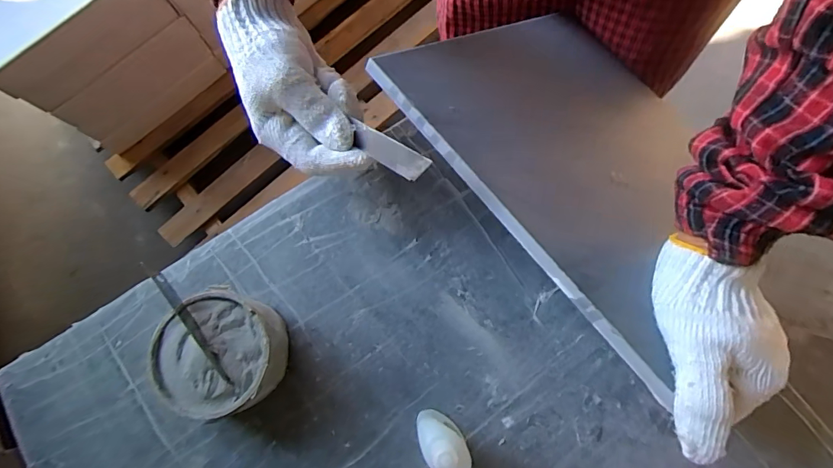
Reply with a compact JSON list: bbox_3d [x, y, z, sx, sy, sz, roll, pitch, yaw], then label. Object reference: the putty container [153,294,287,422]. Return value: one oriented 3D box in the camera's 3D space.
[{"bbox_3d":[-0.141,0.087,0.315,0.084,0.046,0.079,0,77,0],"label":"putty container"}]

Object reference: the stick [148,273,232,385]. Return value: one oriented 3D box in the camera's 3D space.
[{"bbox_3d":[-0.156,0.064,0.298,0.007,0.005,0.096,-39,80,-9],"label":"stick"}]

